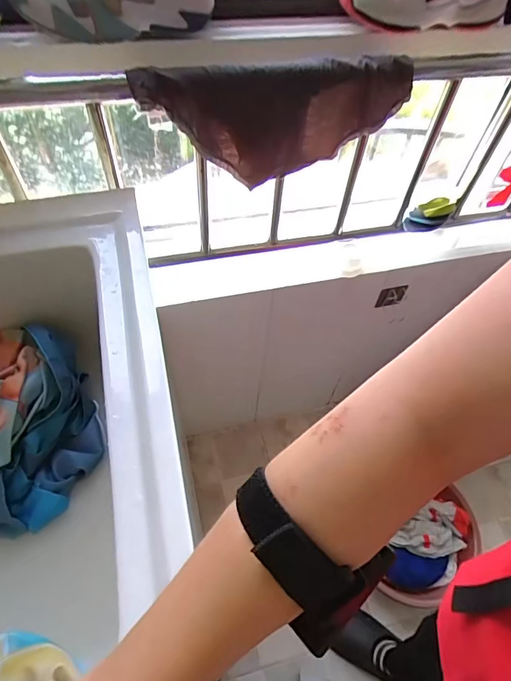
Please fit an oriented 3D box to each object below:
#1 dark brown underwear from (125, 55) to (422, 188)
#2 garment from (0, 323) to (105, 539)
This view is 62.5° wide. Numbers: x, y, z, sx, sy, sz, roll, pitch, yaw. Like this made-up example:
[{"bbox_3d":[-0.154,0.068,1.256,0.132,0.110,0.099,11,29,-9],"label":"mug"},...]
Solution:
[{"bbox_3d":[0.029,-0.306,0.594,0.366,0.146,0.040,-11,57,-11],"label":"dark brown underwear"},{"bbox_3d":[-0.292,0.092,0.504,0.171,0.115,0.239,-13,58,-13],"label":"garment"}]

